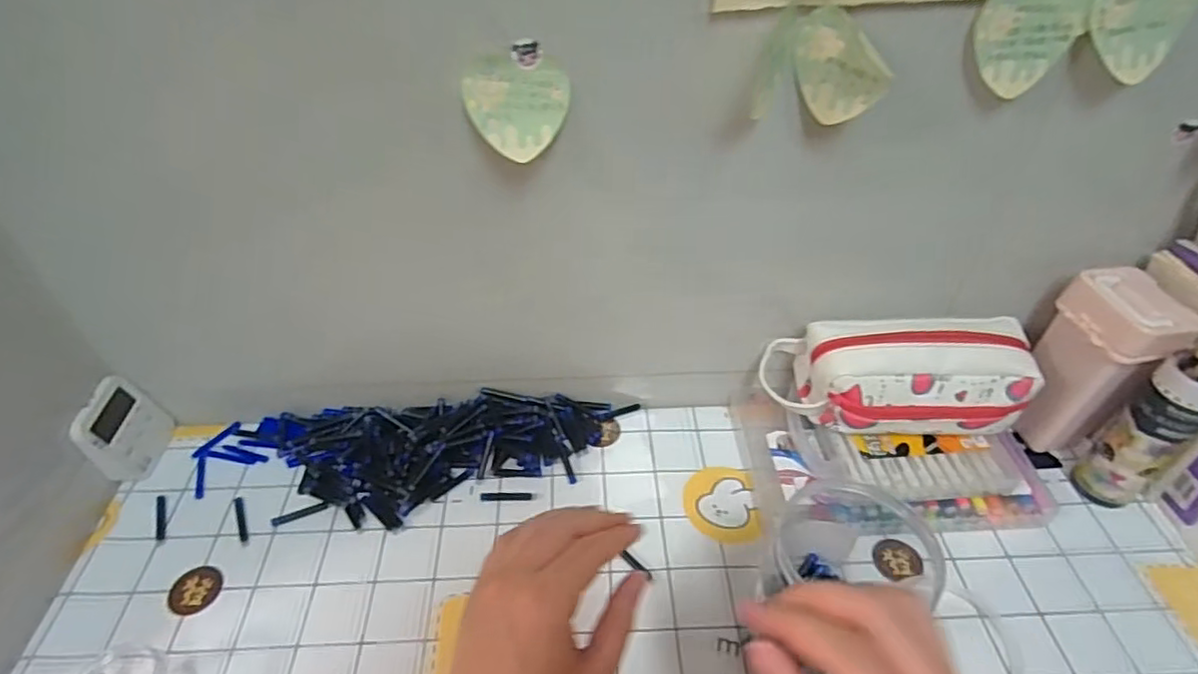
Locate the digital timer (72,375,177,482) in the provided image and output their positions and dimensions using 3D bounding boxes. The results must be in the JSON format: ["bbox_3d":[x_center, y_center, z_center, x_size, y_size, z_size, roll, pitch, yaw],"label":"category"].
[{"bbox_3d":[-0.434,0.084,0.575,0.016,0.082,0.073,-10,48,13],"label":"digital timer"}]

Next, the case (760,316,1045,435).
[{"bbox_3d":[0.259,0.031,0.558,0.207,0.090,0.095,2,43,1],"label":"case"}]

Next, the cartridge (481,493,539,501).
[{"bbox_3d":[-0.080,0.143,0.570,0.053,0.004,0.008,-1,43,-2],"label":"cartridge"}]

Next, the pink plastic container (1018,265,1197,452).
[{"bbox_3d":[0.440,0.030,0.569,0.069,0.168,0.087,-9,44,-12],"label":"pink plastic container"}]

